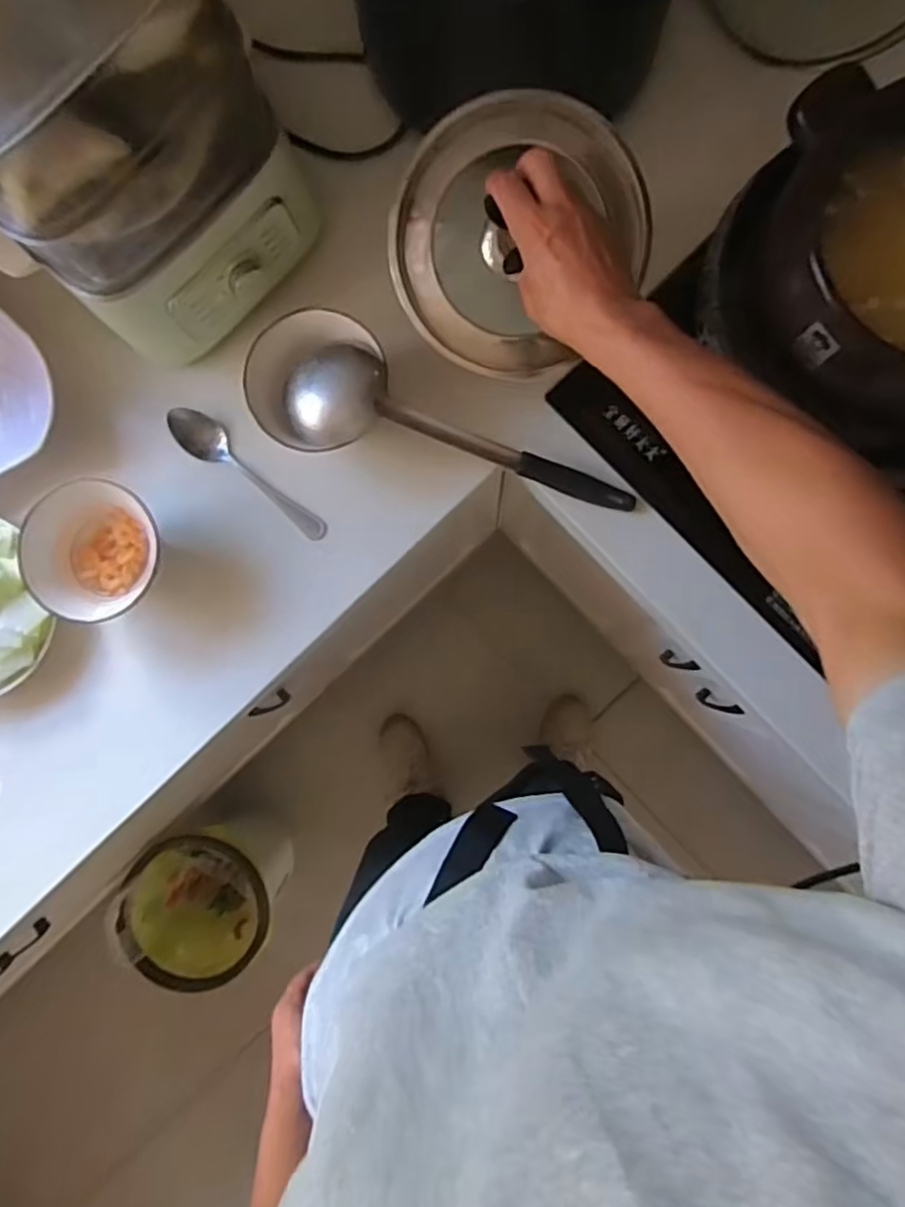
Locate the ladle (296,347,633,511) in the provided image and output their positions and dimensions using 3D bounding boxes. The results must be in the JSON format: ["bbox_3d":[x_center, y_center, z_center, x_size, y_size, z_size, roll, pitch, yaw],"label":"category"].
[{"bbox_3d":[0.014,-0.157,0.592,0.309,0.077,0.078,11,89,2],"label":"ladle"}]

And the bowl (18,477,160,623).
[{"bbox_3d":[-0.318,-0.045,0.603,0.105,0.064,0.120,-2,88,2],"label":"bowl"}]

